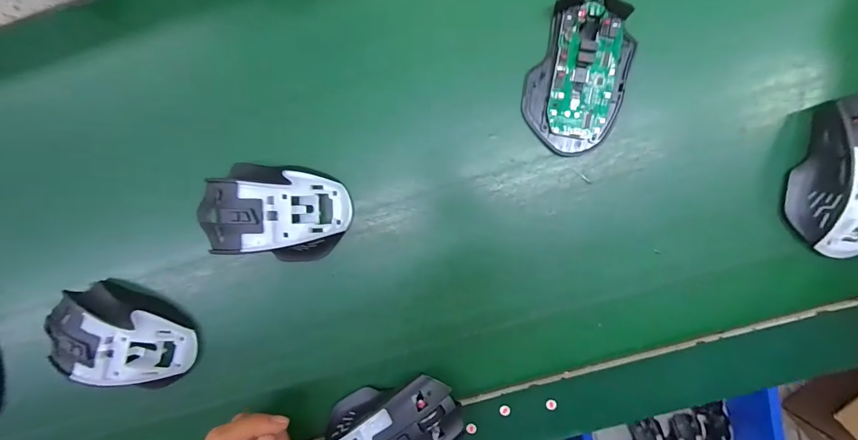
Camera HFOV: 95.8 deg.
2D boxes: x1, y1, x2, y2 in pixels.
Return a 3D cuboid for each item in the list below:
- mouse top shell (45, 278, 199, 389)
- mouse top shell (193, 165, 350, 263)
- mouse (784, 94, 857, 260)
[{"bbox_3d":[-0.252,0.098,0.312,0.116,0.039,0.077,16,95,1],"label":"mouse top shell"},{"bbox_3d":[-0.121,-0.004,0.306,0.116,0.051,0.075,4,95,2],"label":"mouse top shell"},{"bbox_3d":[0.309,-0.031,0.281,0.061,0.039,0.112,12,95,1],"label":"mouse"}]

